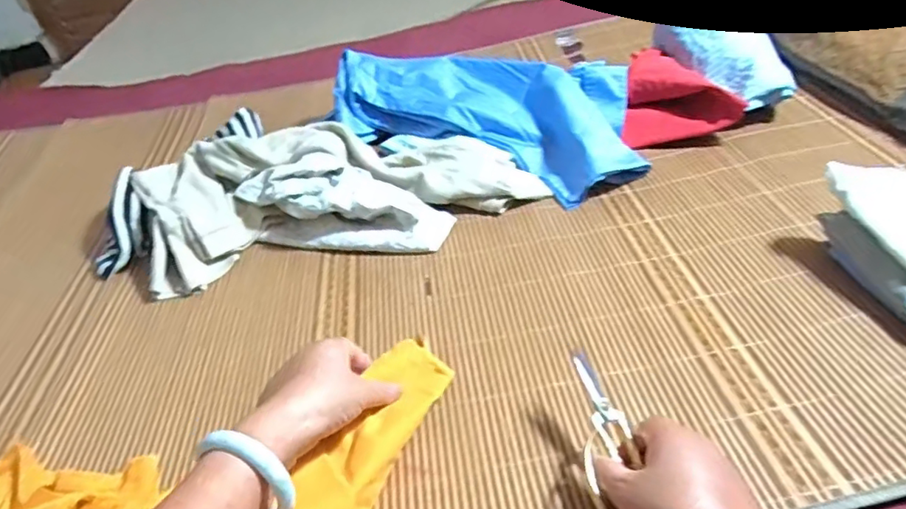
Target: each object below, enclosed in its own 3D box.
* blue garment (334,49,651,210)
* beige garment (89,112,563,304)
[{"bbox_3d":[0.059,-0.221,0.866,0.473,0.103,0.225,19,46,30],"label":"blue garment"},{"bbox_3d":[-0.177,-0.099,0.770,0.564,0.083,0.284,-9,39,-2],"label":"beige garment"}]

